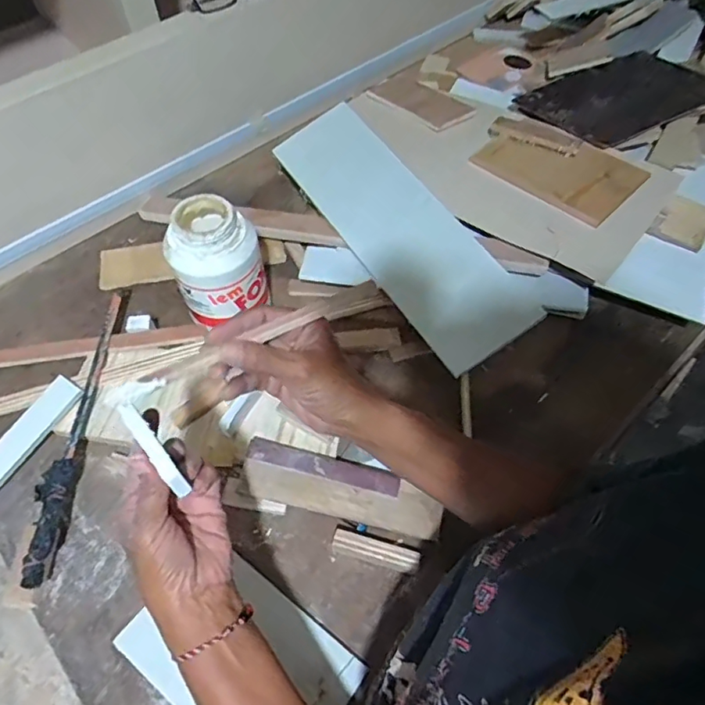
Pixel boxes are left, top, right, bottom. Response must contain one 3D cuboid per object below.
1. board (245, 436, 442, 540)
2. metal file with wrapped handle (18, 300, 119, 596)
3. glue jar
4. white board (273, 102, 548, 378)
[{"bbox_3d":[-0.010,0.137,0.515,0.192,0.035,0.055,15,60,9],"label":"board"},{"bbox_3d":[-0.285,0.070,0.541,0.021,0.021,0.309,0,59,0],"label":"metal file with wrapped handle"},{"bbox_3d":[-0.146,-0.099,0.580,0.091,0.145,0.098,0,59,0],"label":"glue jar"},{"bbox_3d":[0.052,-0.150,0.625,0.119,0.019,0.375,-37,71,-2],"label":"white board"}]

